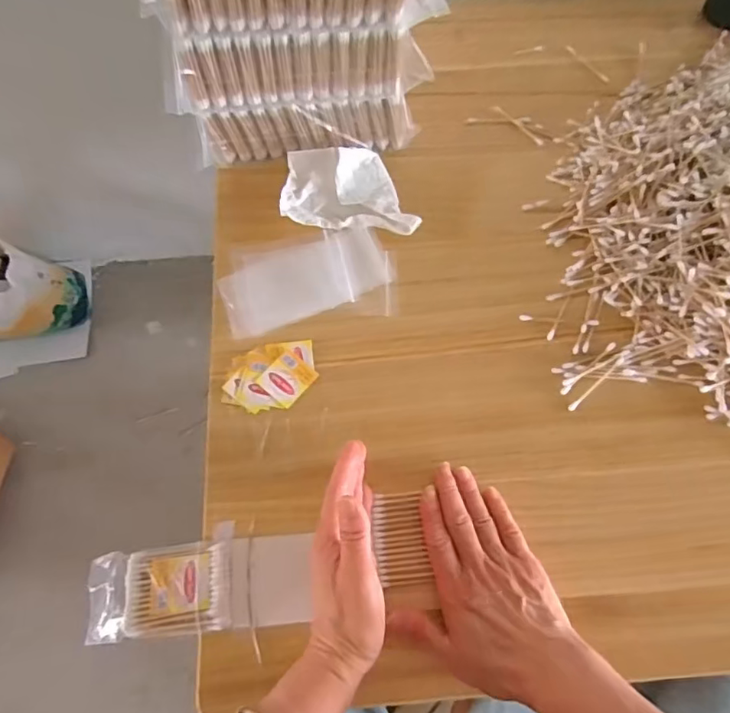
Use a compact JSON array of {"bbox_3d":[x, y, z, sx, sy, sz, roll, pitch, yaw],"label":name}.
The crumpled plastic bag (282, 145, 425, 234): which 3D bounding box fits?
[{"bbox_3d":[-0.015,-0.180,0.588,0.139,0.031,0.101,4,65,1],"label":"crumpled plastic bag"}]

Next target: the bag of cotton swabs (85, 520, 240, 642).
[{"bbox_3d":[-0.164,0.180,0.431,0.115,0.024,0.076,-5,65,-3],"label":"bag of cotton swabs"}]

